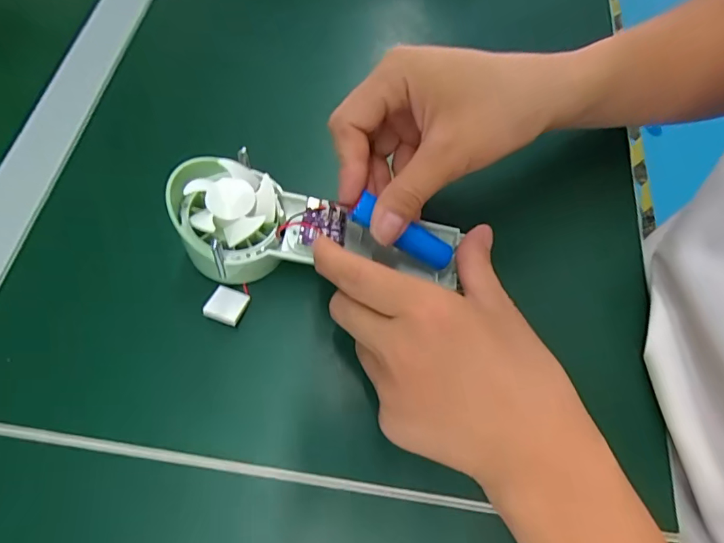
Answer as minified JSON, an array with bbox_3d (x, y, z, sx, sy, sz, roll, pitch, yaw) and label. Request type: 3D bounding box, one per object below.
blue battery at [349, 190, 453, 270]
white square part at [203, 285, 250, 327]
[{"bbox_3d":[0.024,-0.021,0.260,0.067,0.014,0.015,27,62,-25],"label":"blue battery"},{"bbox_3d":[-0.078,0.019,0.268,0.021,0.007,0.022,17,65,8],"label":"white square part"}]

